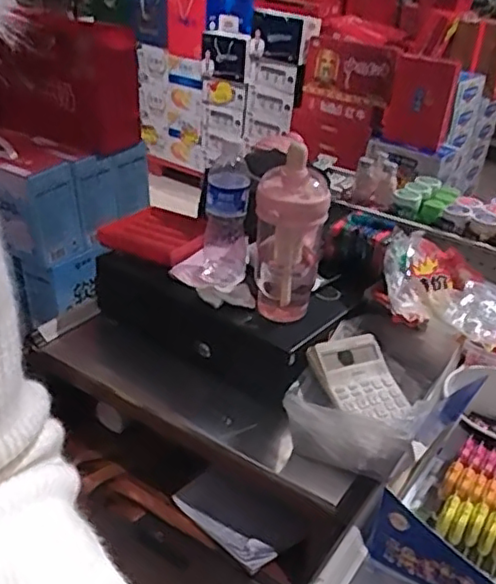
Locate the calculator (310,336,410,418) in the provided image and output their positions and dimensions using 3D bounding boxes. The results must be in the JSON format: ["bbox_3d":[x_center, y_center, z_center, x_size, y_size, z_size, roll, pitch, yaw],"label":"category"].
[{"bbox_3d":[0.148,0.120,0.861,0.118,0.028,0.116,-5,63,-35],"label":"calculator"}]

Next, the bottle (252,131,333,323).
[{"bbox_3d":[0.056,-0.075,0.873,0.096,0.241,0.083,5,29,1],"label":"bottle"}]

